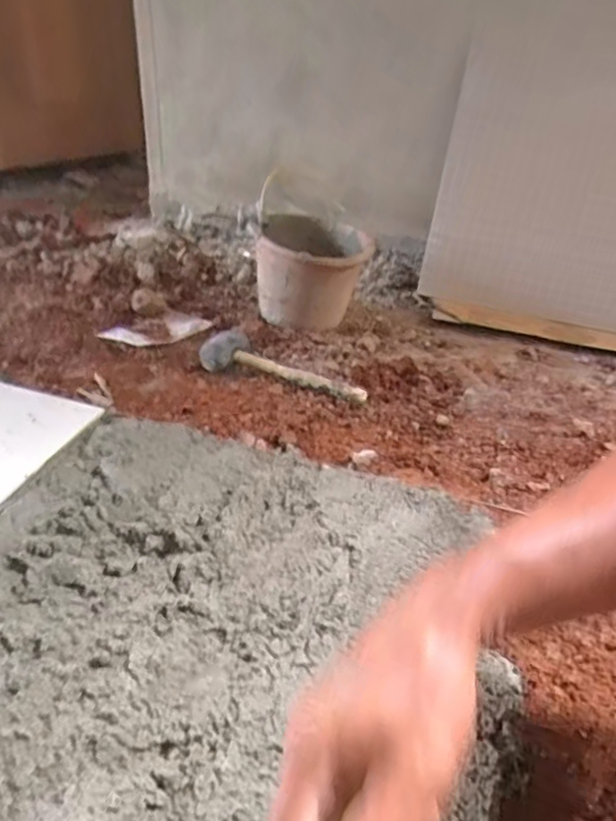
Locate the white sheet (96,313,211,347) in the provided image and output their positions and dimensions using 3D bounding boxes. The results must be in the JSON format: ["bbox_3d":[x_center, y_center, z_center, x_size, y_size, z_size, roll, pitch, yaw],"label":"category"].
[{"bbox_3d":[-0.305,-0.165,1.156,0.111,0.014,0.204,30,41,32],"label":"white sheet"}]

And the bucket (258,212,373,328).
[{"bbox_3d":[0.011,-0.300,1.239,0.225,0.180,0.227,3,34,-2],"label":"bucket"}]

